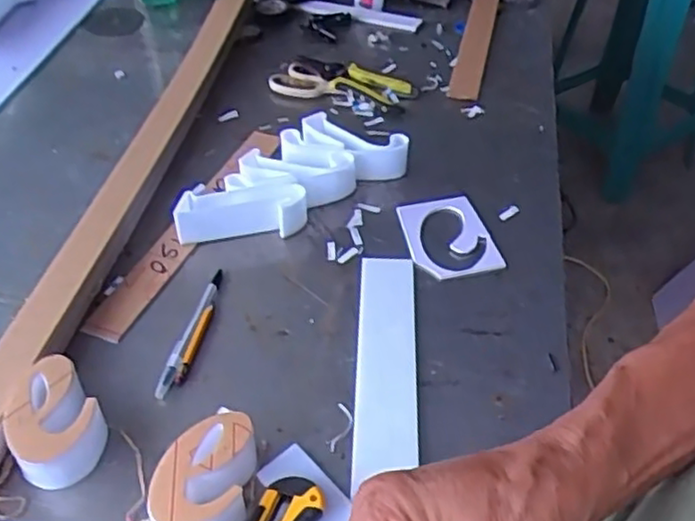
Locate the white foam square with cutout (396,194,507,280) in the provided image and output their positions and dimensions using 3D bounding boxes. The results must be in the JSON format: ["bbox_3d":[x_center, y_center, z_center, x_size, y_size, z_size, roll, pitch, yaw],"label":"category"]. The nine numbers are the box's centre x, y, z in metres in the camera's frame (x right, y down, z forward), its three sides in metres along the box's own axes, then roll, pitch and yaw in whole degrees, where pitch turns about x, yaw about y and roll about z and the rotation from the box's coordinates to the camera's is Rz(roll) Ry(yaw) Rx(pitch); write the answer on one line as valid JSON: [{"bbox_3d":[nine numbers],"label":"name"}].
[{"bbox_3d":[0.103,-0.027,0.709,0.085,0.010,0.107,-9,46,-10],"label":"white foam square with cutout"}]

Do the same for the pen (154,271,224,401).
[{"bbox_3d":[-0.139,0.060,0.621,0.015,0.009,0.149,10,46,8],"label":"pen"}]

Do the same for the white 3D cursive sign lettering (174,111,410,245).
[{"bbox_3d":[-0.064,-0.084,0.744,0.256,0.046,0.112,-33,53,-30],"label":"white 3D cursive sign lettering"}]

